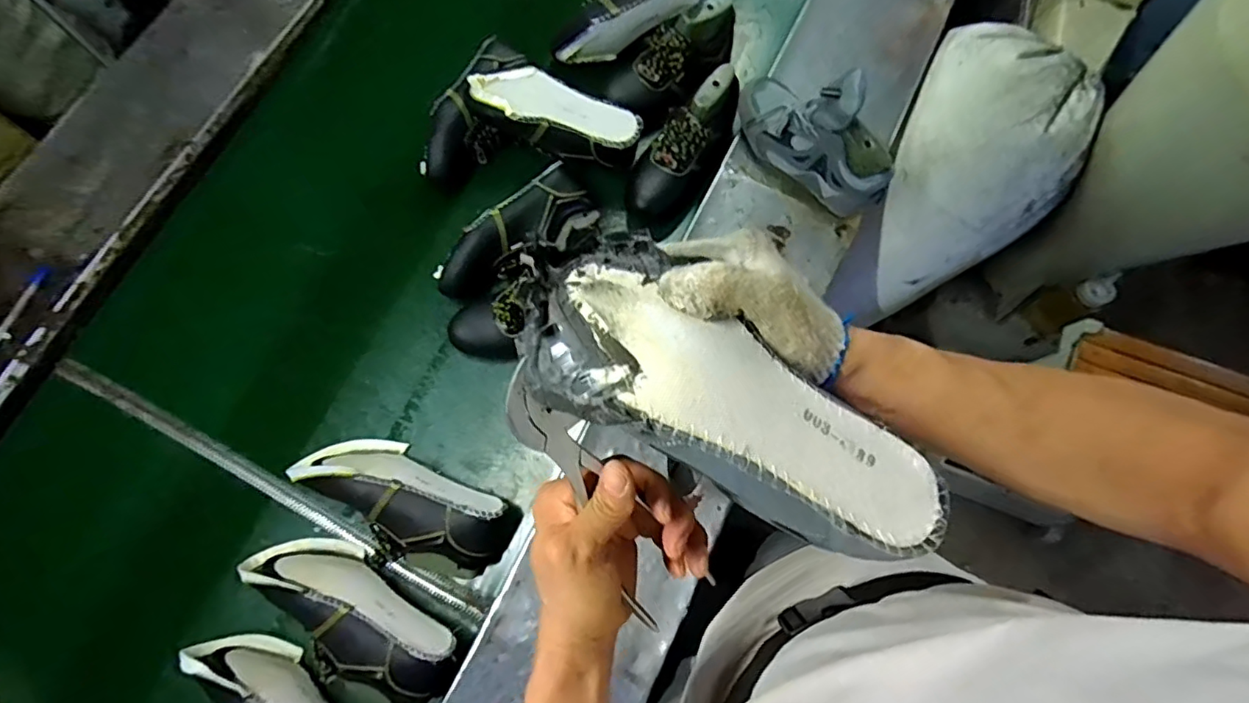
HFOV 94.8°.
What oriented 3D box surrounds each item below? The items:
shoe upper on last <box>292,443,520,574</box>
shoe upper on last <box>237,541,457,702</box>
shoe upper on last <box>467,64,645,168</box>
[{"bbox_3d":[-0.304,0.206,0.787,0.305,0.089,0.124,26,75,6],"label":"shoe upper on last"},{"bbox_3d":[-0.368,0.351,0.750,0.311,0.086,0.130,35,76,8],"label":"shoe upper on last"},{"bbox_3d":[-0.107,-0.359,0.891,0.271,0.110,0.092,18,74,-10],"label":"shoe upper on last"}]

